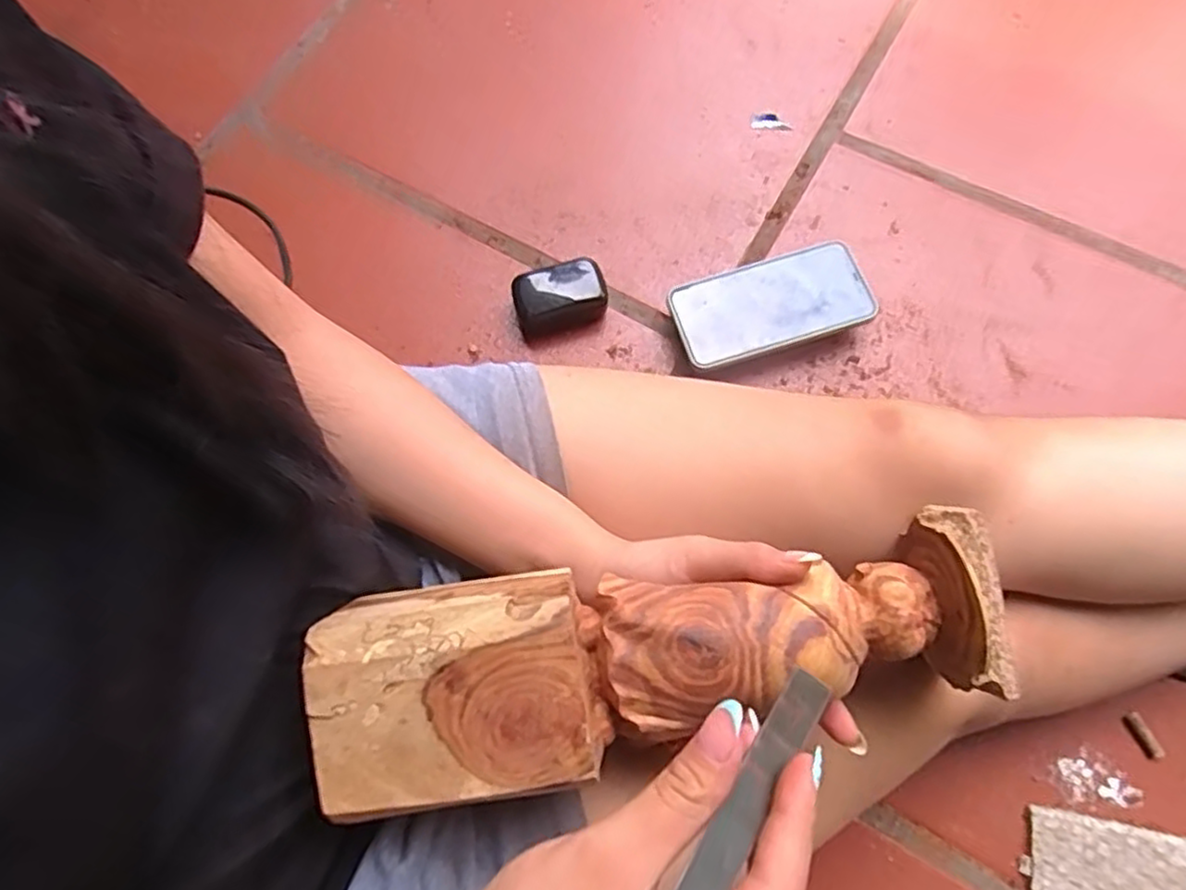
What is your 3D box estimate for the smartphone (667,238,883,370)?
[{"bbox_3d":[0.142,-0.116,0.555,0.152,0.012,0.084,-17,63,1],"label":"smartphone"}]

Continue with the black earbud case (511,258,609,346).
[{"bbox_3d":[-0.027,-0.120,0.576,0.074,0.033,0.050,-17,72,-4],"label":"black earbud case"}]

